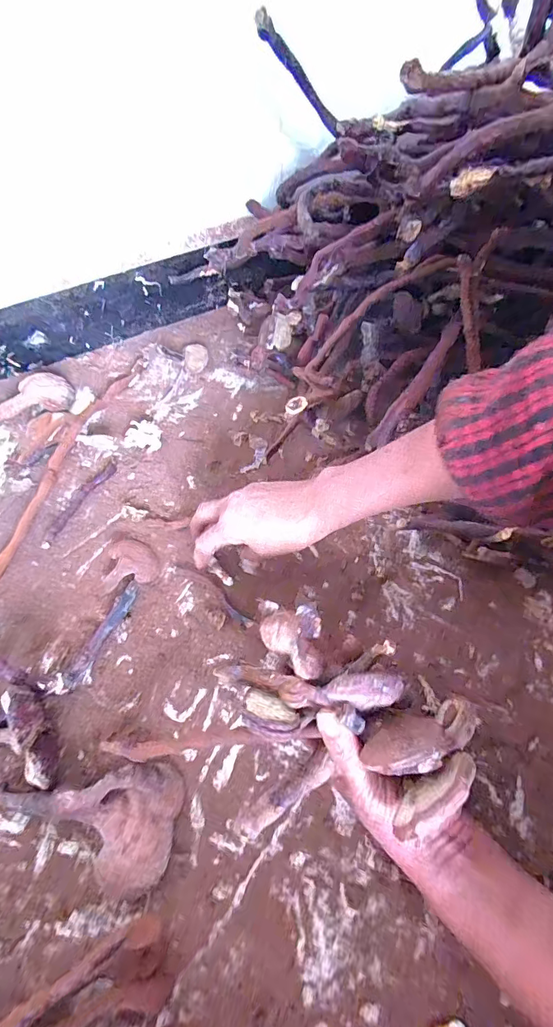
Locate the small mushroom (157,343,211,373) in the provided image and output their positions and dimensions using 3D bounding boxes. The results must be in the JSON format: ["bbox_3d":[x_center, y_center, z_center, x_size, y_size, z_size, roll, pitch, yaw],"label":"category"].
[{"bbox_3d":[-0.129,-0.220,0.582,0.064,0.035,0.045,-18,60,-8],"label":"small mushroom"}]

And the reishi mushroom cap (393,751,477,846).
[{"bbox_3d":[0.091,0.157,0.233,0.055,0.031,0.013,-32,63,-15],"label":"reishi mushroom cap"}]

